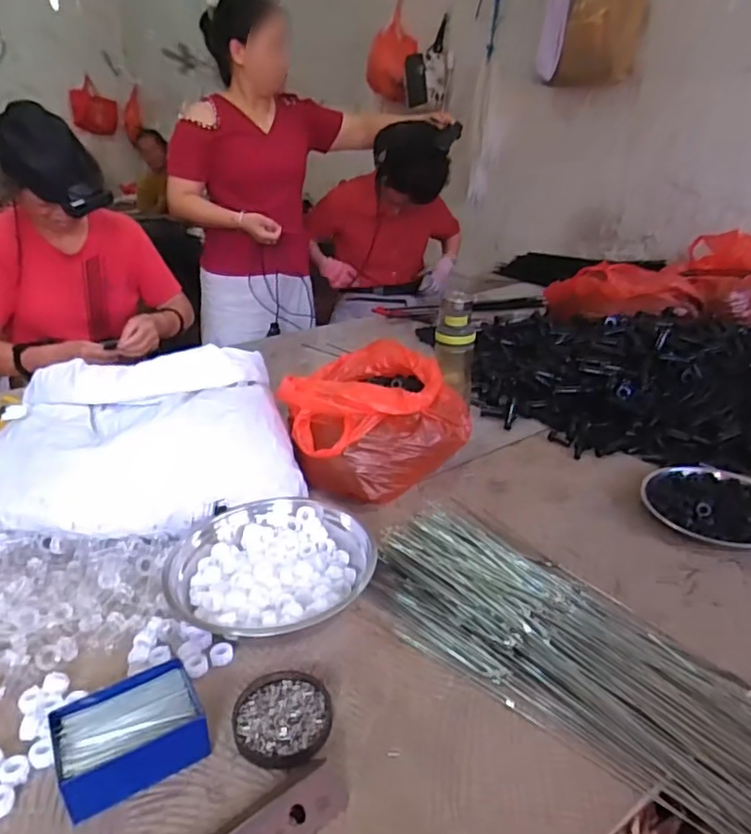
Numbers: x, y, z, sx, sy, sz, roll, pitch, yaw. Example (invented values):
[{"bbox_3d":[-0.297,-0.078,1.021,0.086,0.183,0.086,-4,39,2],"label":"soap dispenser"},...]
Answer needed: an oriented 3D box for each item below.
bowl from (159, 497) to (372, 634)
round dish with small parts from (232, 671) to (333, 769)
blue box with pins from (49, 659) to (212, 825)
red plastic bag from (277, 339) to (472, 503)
[{"bbox_3d":[-0.114,0.160,0.663,0.222,0.059,0.199,-6,27,-11],"label":"bowl"},{"bbox_3d":[-0.082,0.264,0.529,0.083,0.006,0.090,0,26,0],"label":"round dish with small parts"},{"bbox_3d":[-0.202,0.263,0.497,0.108,0.041,0.089,-15,30,-28],"label":"blue box with pins"},{"bbox_3d":[0.011,-0.009,0.933,0.263,0.144,0.289,7,27,14],"label":"red plastic bag"}]

